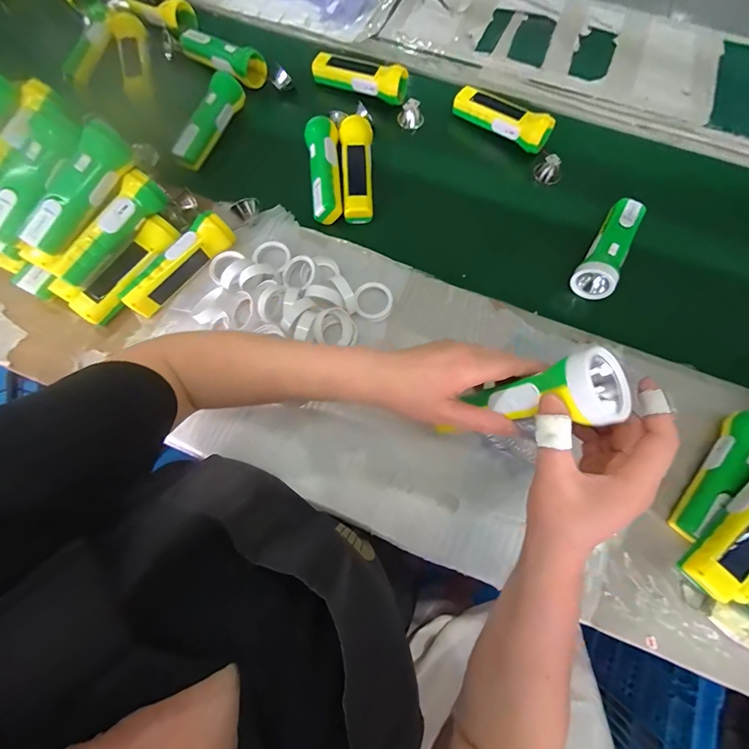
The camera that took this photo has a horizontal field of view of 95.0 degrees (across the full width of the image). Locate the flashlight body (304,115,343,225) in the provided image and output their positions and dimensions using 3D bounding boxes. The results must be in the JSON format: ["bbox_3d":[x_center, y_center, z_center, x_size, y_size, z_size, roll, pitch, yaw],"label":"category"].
[{"bbox_3d":[-0.073,-0.310,0.517,0.052,0.037,0.162,-7,73,-3],"label":"flashlight body"}]

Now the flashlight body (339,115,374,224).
[{"bbox_3d":[-0.026,-0.314,0.523,0.051,0.037,0.167,-1,72,-1],"label":"flashlight body"}]

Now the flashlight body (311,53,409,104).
[{"bbox_3d":[-0.029,-0.507,0.583,0.170,0.042,0.053,23,73,6],"label":"flashlight body"}]

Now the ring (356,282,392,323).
[{"bbox_3d":[0.000,-0.098,0.462,0.048,0.019,0.054,-8,73,-4],"label":"ring"}]

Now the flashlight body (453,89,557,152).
[{"bbox_3d":[0.208,-0.422,0.567,0.170,0.065,0.047,38,76,10],"label":"flashlight body"}]

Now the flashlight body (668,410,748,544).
[{"bbox_3d":[0.388,0.106,0.385,0.171,0.048,0.040,-40,77,-12],"label":"flashlight body"}]

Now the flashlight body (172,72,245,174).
[{"bbox_3d":[-0.261,-0.402,0.549,0.045,0.045,0.168,20,73,5],"label":"flashlight body"}]

